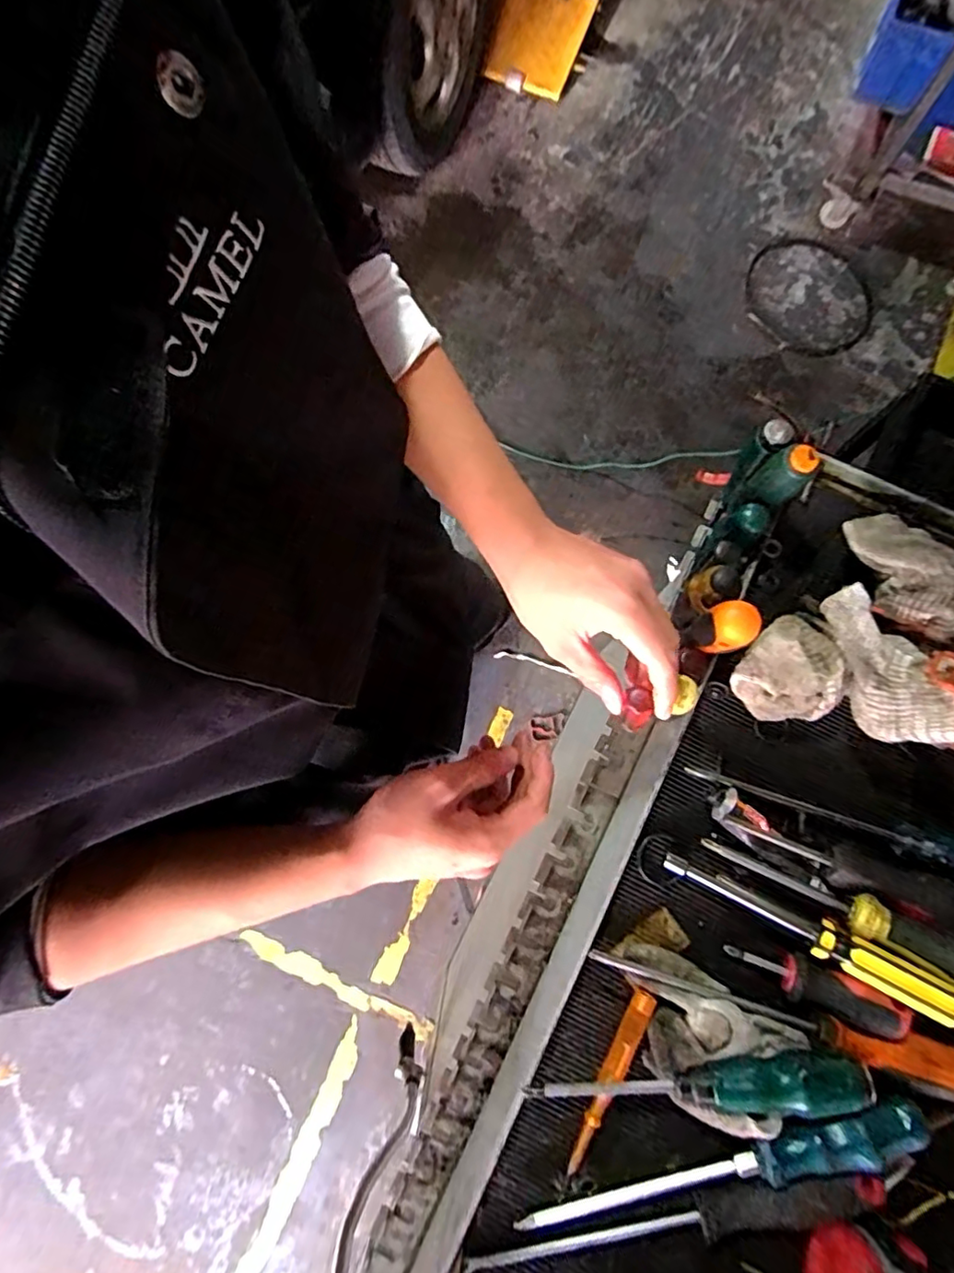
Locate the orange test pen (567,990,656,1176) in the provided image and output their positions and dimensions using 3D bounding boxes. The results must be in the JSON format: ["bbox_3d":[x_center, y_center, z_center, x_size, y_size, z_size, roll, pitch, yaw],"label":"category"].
[{"bbox_3d":[0.082,0.278,0.368,0.016,0.013,0.110,30,80,6],"label":"orange test pen"}]

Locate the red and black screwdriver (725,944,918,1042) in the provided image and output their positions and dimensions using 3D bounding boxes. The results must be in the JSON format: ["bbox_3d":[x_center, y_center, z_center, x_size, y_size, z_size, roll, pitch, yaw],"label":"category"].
[{"bbox_3d":[0.215,0.222,0.374,0.102,0.018,0.026,17,79,22],"label":"red and black screwdriver"}]

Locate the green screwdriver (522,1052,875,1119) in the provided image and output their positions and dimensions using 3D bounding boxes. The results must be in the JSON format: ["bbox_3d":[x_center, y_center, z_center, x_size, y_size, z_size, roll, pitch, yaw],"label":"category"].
[{"bbox_3d":[0.130,0.262,0.347,0.191,0.028,0.031,0,79,1],"label":"green screwdriver"}]

